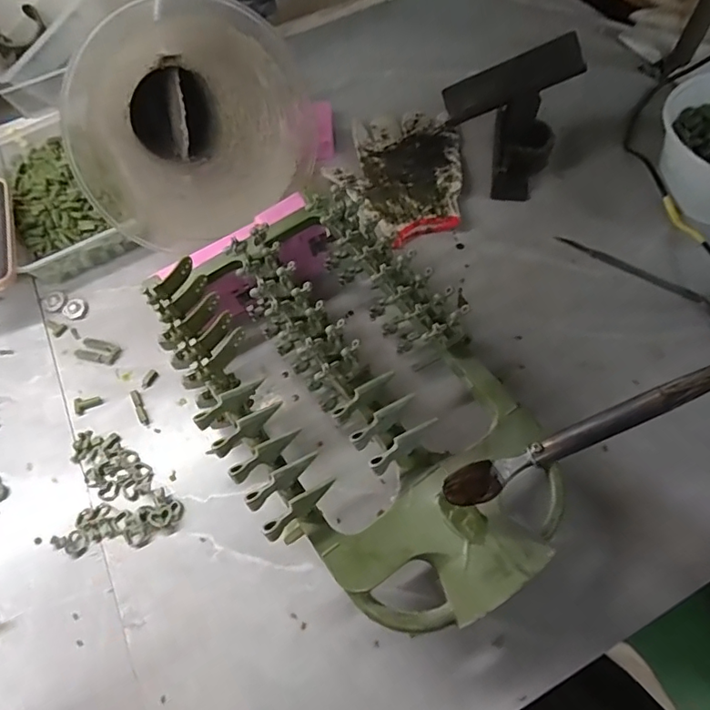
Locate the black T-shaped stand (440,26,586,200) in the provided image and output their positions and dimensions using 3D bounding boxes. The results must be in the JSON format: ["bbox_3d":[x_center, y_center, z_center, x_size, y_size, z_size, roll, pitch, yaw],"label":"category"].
[{"bbox_3d":[0.154,-0.241,0.542,0.127,0.112,0.098,11,62,10],"label":"black T-shaped stand"}]

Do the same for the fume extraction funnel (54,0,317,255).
[{"bbox_3d":[-0.174,-0.235,0.522,0.215,0.193,0.179,-29,63,-11],"label":"fume extraction funnel"}]

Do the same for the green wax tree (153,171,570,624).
[{"bbox_3d":[0.000,0.037,0.399,0.200,0.101,0.322,-32,63,-13],"label":"green wax tree"}]

